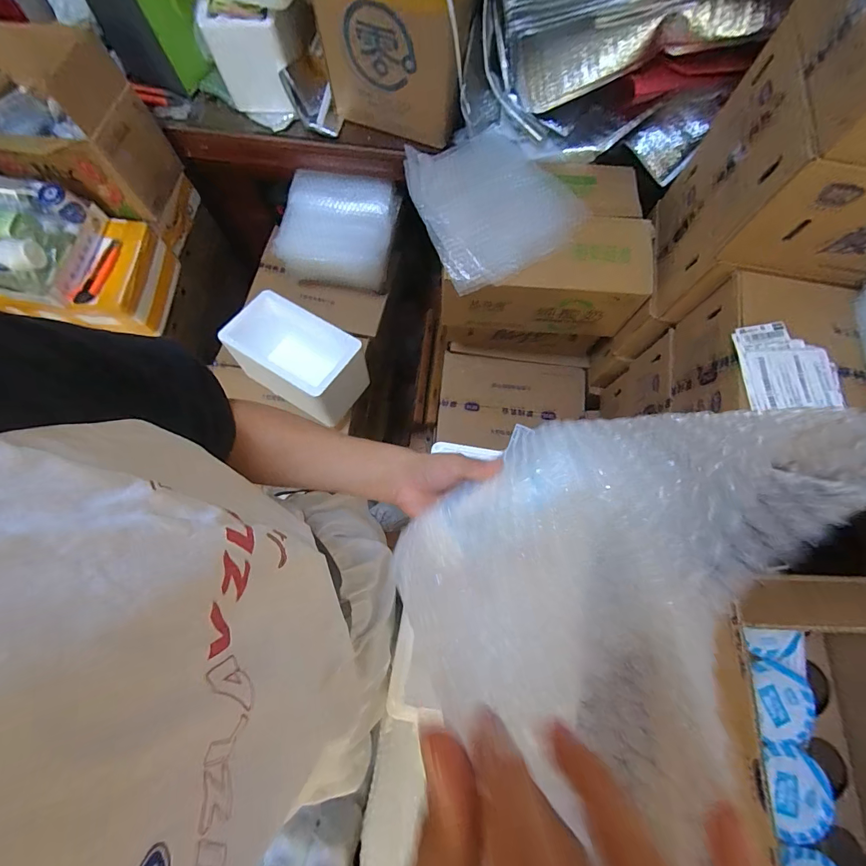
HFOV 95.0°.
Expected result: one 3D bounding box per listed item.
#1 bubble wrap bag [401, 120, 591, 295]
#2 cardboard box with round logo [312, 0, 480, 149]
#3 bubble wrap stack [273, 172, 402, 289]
[{"bbox_3d":[0.111,-0.453,0.776,0.277,0.064,0.318,-29,78,-8],"label":"bubble wrap bag"},{"bbox_3d":[-0.066,-0.769,0.762,0.281,0.288,0.179,12,76,2],"label":"cardboard box with round logo"},{"bbox_3d":[-0.238,-0.509,1.022,0.275,0.159,0.232,8,76,1],"label":"bubble wrap stack"}]

